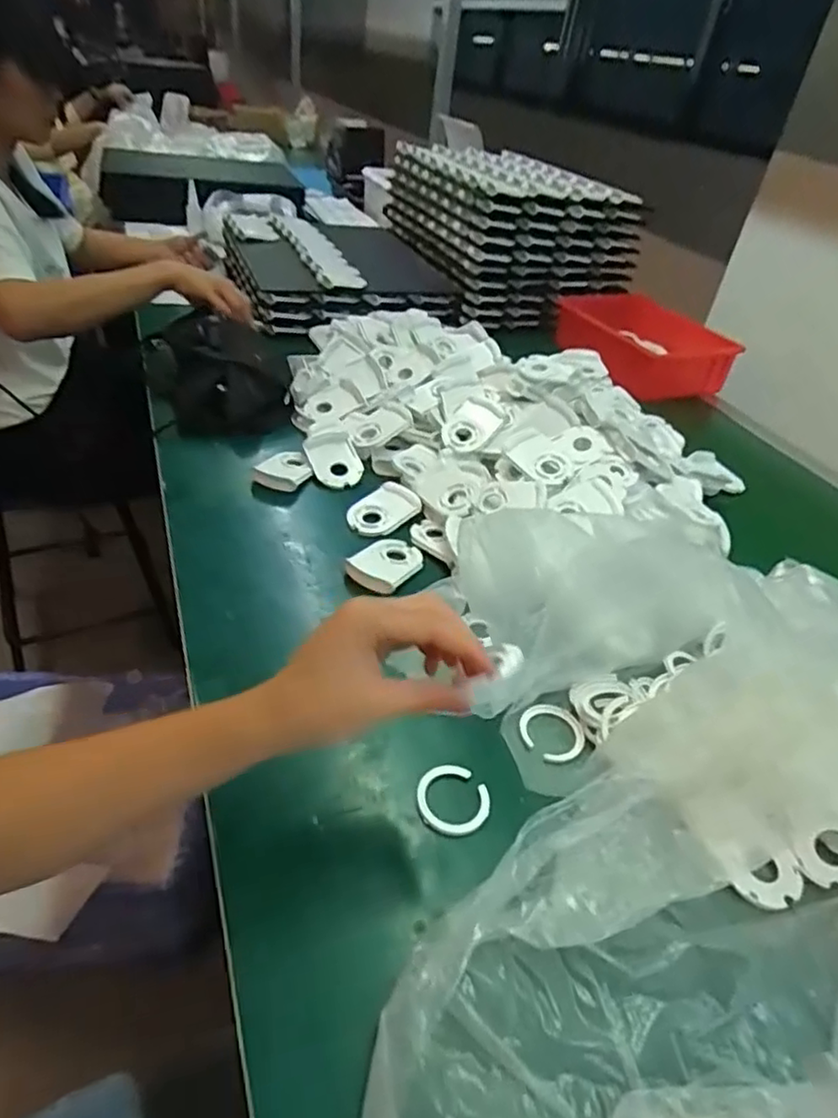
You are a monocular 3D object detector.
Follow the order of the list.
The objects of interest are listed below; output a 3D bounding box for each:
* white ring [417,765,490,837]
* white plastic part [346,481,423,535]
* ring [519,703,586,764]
[{"bbox_3d":[0.024,0.171,0.454,0.050,0.008,0.050,5,38,-4],"label":"white ring"},{"bbox_3d":[-0.039,-0.056,0.723,0.061,0.015,0.085,29,43,25],"label":"white plastic part"},{"bbox_3d":[0.106,0.139,0.515,0.050,0.007,0.053,5,38,-4],"label":"ring"}]

